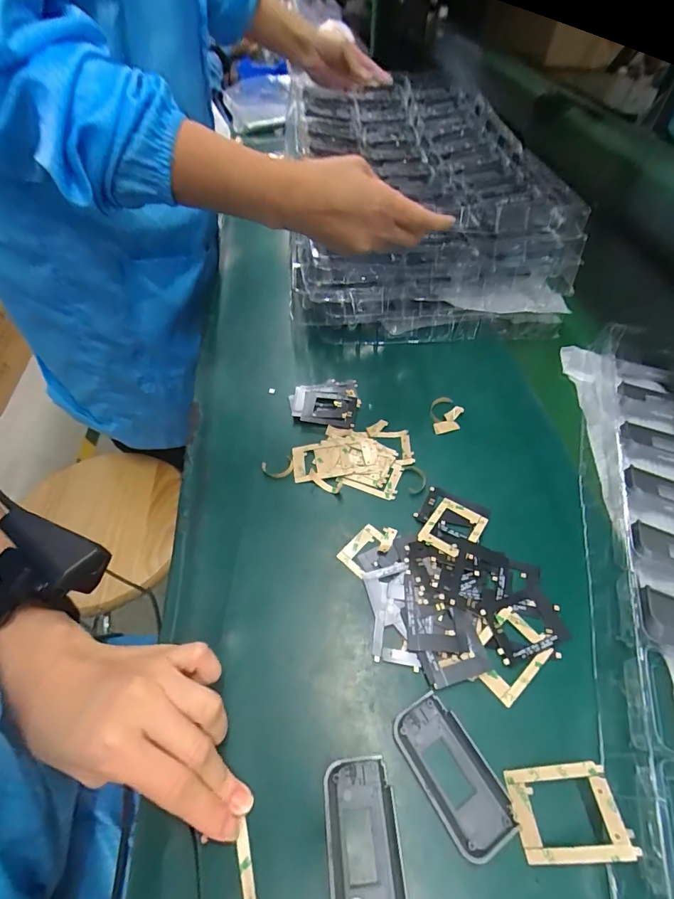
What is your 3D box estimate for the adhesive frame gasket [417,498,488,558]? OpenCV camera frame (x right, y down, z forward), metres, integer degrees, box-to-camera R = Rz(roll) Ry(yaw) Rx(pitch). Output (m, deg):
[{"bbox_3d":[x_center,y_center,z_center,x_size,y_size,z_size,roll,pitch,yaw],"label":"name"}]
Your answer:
[{"bbox_3d":[0.094,0.064,0.339,0.039,0.004,0.052,27,48,23],"label":"adhesive frame gasket"}]

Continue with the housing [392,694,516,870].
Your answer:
[{"bbox_3d":[0.067,0.187,0.246,0.038,0.006,0.076,-28,56,-18],"label":"housing"}]

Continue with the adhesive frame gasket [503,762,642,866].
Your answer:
[{"bbox_3d":[0.122,0.195,0.226,0.054,0.005,0.040,-21,48,19],"label":"adhesive frame gasket"}]

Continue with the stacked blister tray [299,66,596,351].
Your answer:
[{"bbox_3d":[0.095,-0.352,0.592,0.308,0.135,0.476,-4,52,-1],"label":"stacked blister tray"}]

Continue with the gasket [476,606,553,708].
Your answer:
[{"bbox_3d":[0.114,0.136,0.286,0.053,0.004,0.045,-36,65,-24],"label":"gasket"}]

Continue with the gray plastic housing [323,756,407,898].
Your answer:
[{"bbox_3d":[0.014,0.213,0.226,0.038,0.010,0.075,-5,52,-2],"label":"gray plastic housing"}]

